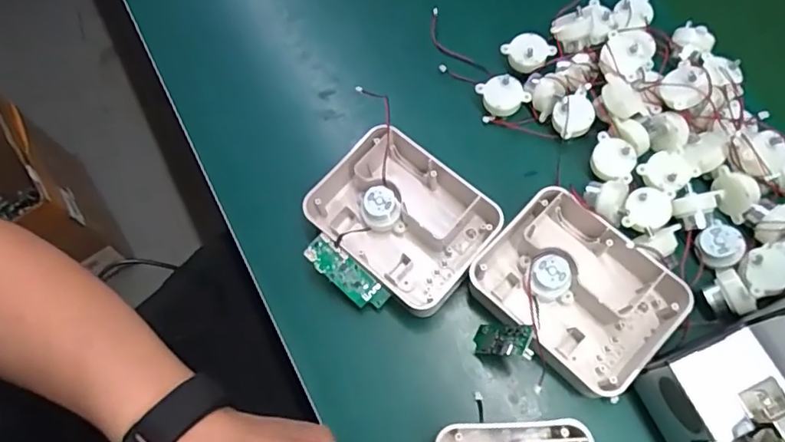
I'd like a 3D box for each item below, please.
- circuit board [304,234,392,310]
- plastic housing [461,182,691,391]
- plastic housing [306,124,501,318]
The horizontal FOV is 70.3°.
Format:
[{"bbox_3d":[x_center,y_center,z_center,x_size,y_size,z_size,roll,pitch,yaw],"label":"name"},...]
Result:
[{"bbox_3d":[-0.034,0.041,0.418,0.071,0.007,0.023,42,97,-10],"label":"circuit board"},{"bbox_3d":[0.130,0.051,0.400,0.129,0.044,0.102,39,78,22],"label":"plastic housing"},{"bbox_3d":[0.009,-0.001,0.435,0.127,0.052,0.102,38,78,22],"label":"plastic housing"}]

